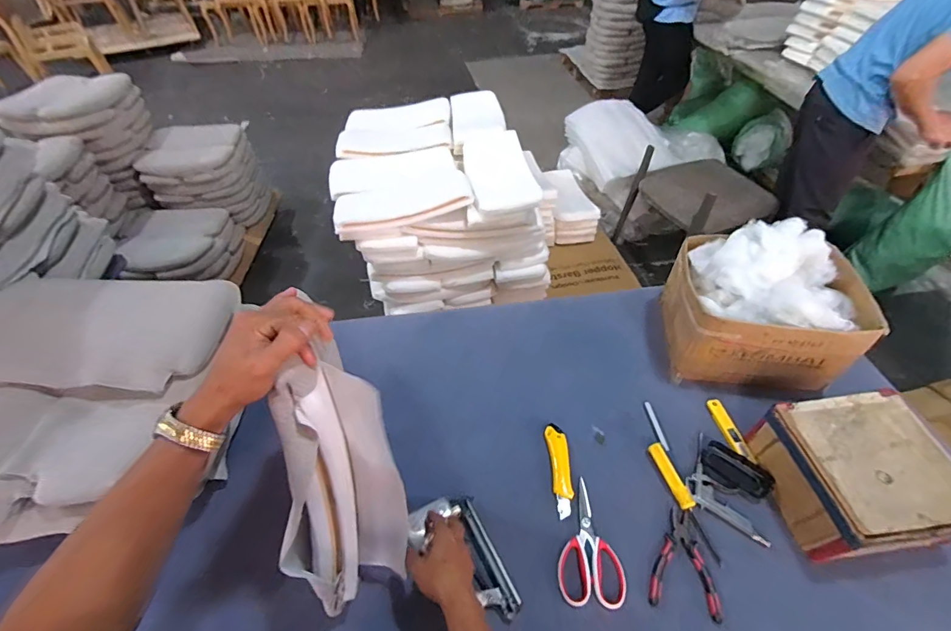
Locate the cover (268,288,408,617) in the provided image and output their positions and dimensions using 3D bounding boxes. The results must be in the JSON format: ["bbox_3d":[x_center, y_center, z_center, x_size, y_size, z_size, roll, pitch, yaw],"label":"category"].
[{"bbox_3d":[-0.158,0.221,0.499,0.121,0.383,0.089,0,27,1],"label":"cover"}]

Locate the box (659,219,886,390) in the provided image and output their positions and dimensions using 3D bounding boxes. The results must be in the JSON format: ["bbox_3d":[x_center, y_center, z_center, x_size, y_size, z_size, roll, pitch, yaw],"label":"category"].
[{"bbox_3d":[0.571,-0.015,0.855,0.298,0.260,0.234,7,48,7],"label":"box"}]

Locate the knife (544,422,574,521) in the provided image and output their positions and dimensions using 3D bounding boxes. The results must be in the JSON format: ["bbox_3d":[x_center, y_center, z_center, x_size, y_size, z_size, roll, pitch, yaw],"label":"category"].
[{"bbox_3d":[0.155,0.281,0.768,0.035,0.025,0.165,-3,48,-1],"label":"knife"}]

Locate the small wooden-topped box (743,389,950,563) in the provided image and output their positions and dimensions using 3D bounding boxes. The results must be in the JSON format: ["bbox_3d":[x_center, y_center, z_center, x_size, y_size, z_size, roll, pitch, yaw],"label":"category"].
[{"bbox_3d":[0.607,0.258,0.678,0.209,0.132,0.215,-5,48,-4],"label":"small wooden-topped box"}]

